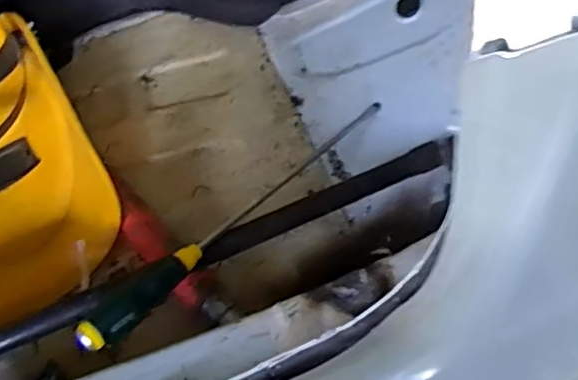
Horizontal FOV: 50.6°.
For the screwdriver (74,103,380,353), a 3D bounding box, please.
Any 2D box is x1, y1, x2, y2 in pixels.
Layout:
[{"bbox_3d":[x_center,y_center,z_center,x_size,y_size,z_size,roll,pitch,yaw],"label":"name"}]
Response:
[{"bbox_3d":[-0.044,0.016,0.617,0.044,0.028,0.399,38,55,19],"label":"screwdriver"}]

